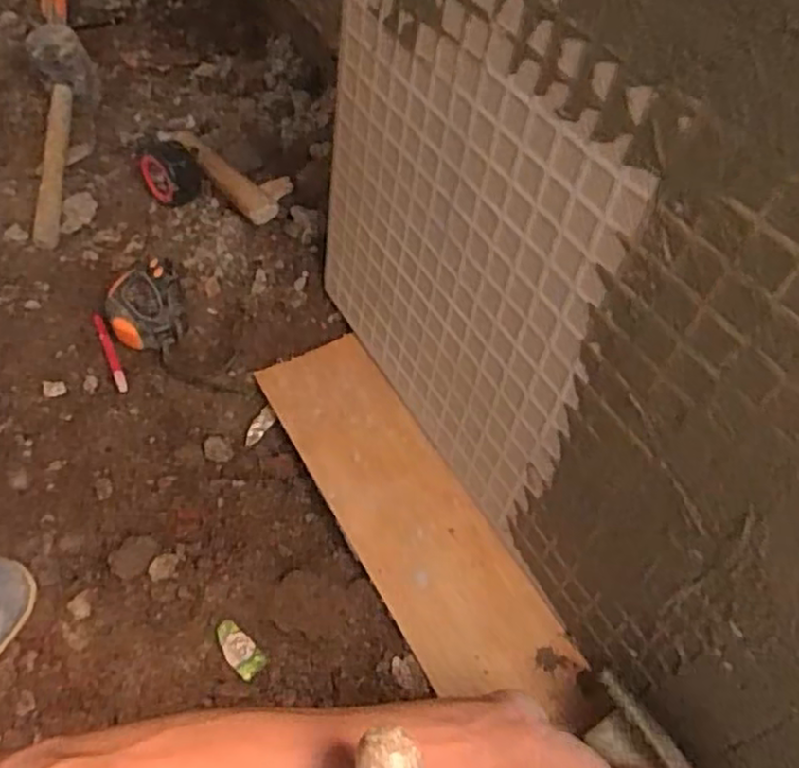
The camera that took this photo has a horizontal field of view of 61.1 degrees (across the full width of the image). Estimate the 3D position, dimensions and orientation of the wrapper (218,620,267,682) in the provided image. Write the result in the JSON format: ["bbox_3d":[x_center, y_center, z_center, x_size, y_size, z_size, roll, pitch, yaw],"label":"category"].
[{"bbox_3d":[-0.128,0.209,0.536,0.050,0.004,0.023,36,56,28],"label":"wrapper"}]

